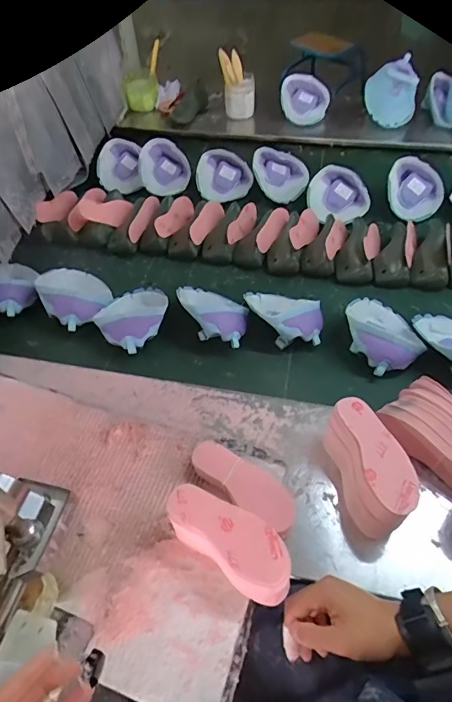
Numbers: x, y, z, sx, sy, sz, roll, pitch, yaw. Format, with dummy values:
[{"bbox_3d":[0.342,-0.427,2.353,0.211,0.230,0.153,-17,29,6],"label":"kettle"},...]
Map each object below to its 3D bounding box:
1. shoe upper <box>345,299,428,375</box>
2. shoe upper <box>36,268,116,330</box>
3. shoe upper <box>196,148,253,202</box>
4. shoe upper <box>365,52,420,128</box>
[{"bbox_3d":[0.260,-0.036,0.739,0.114,0.062,0.150,-9,53,-3],"label":"shoe upper"},{"bbox_3d":[-0.281,-0.111,0.825,0.120,0.062,0.161,-26,56,-16],"label":"shoe upper"},{"bbox_3d":[-0.005,-0.400,1.020,0.125,0.027,0.125,1,82,-6],"label":"shoe upper"},{"bbox_3d":[0.396,-0.619,1.055,0.122,0.143,0.061,10,54,10],"label":"shoe upper"}]

